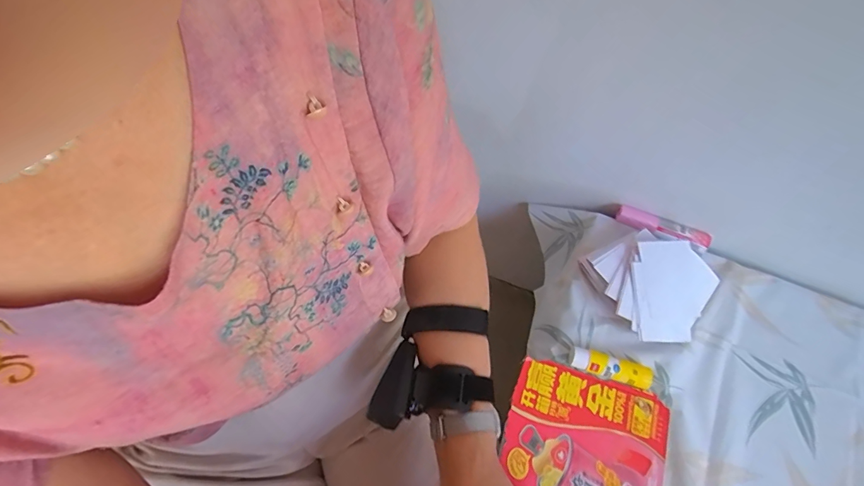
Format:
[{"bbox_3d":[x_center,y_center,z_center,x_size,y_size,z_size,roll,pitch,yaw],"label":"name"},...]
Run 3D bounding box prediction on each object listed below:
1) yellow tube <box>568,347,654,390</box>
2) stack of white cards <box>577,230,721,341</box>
[{"bbox_3d":[0.243,0.170,0.560,0.110,0.022,0.028,17,66,7],"label":"yellow tube"},{"bbox_3d":[0.324,0.058,0.598,0.156,0.049,0.159,-25,68,-11],"label":"stack of white cards"}]

